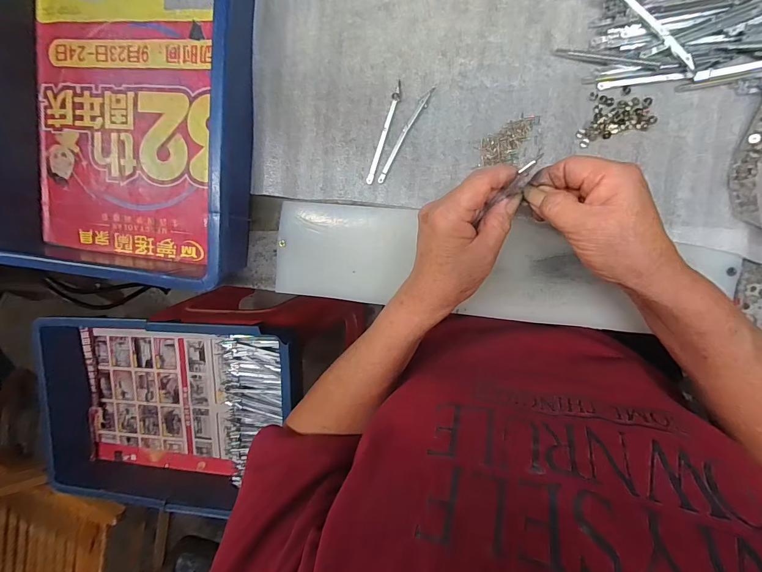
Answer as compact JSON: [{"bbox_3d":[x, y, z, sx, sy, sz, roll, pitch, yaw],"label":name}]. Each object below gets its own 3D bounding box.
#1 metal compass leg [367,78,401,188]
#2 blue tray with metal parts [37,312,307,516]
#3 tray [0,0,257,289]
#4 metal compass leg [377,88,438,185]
[{"bbox_3d":[0.003,-0.143,0.351,0.007,0.005,0.095,20,100,8],"label":"metal compass leg"},{"bbox_3d":[-0.334,0.196,0.604,0.417,0.096,0.289,3,98,10],"label":"blue tray with metal parts"},{"bbox_3d":[-0.259,-0.225,0.350,0.286,0.077,0.416,7,99,10],"label":"tray"},{"bbox_3d":[0.022,-0.141,0.347,0.008,0.004,0.096,32,102,5],"label":"metal compass leg"}]

